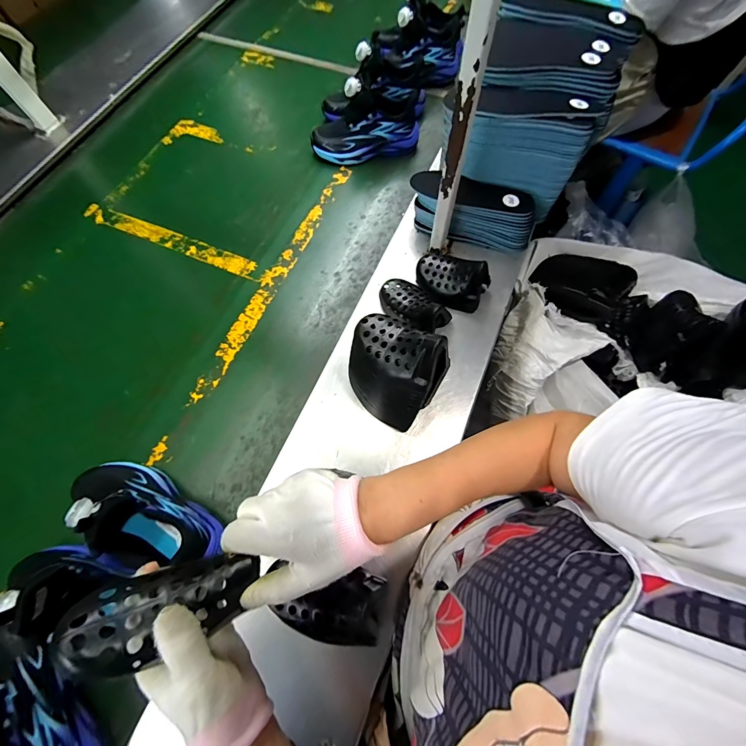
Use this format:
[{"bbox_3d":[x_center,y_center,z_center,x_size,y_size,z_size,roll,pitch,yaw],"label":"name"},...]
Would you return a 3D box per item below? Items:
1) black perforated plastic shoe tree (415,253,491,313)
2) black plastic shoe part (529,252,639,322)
[{"bbox_3d":[0.128,-0.159,0.574,0.119,0.060,0.071,27,71,11],"label":"black perforated plastic shoe tree"},{"bbox_3d":[0.419,-0.186,0.694,0.175,0.059,0.144,36,73,14],"label":"black plastic shoe part"}]

